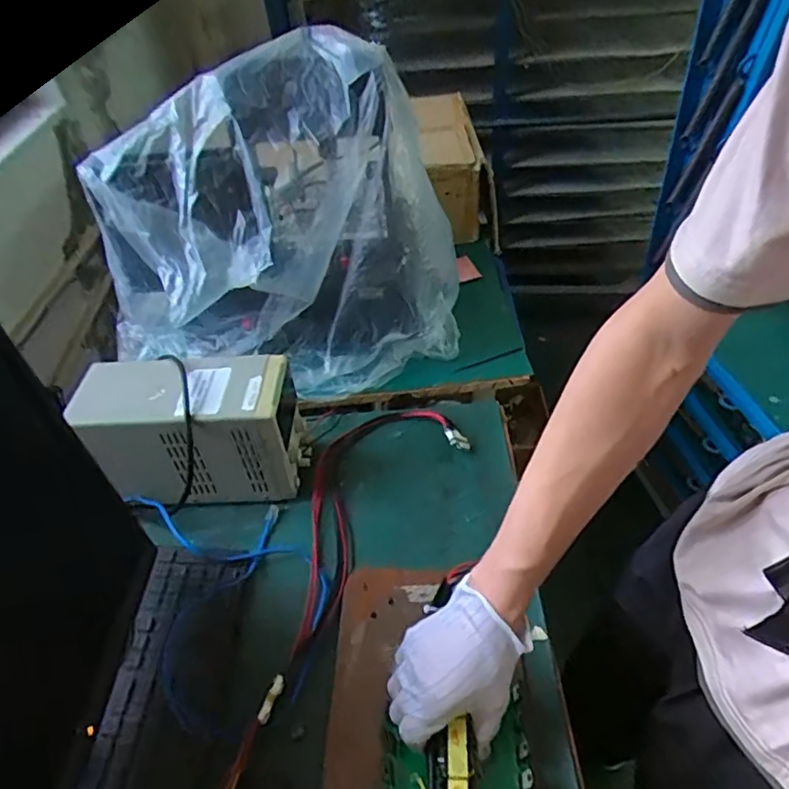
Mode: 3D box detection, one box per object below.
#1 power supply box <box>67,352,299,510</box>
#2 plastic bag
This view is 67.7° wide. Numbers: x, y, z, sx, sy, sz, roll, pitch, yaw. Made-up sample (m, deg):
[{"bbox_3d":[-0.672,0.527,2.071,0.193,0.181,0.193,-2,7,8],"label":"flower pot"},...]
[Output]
[{"bbox_3d":[-0.243,0.045,0.737,0.244,0.156,0.108,-5,43,2],"label":"power supply box"},{"bbox_3d":[-0.179,-0.225,0.818,0.429,0.408,0.316,-24,46,-18],"label":"plastic bag"}]

